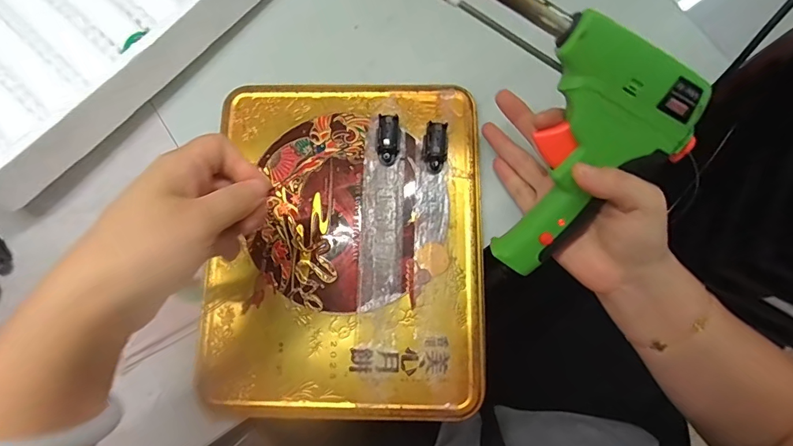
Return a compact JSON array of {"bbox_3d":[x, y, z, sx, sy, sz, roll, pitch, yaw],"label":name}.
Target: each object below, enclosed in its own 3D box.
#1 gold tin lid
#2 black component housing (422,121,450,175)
[{"bbox_3d":[-0.035,0.009,0.313,0.190,0.012,0.238,-1,77,2],"label":"gold tin lid"},{"bbox_3d":[0.029,-0.055,0.322,0.019,0.013,0.035,6,78,3],"label":"black component housing"}]

